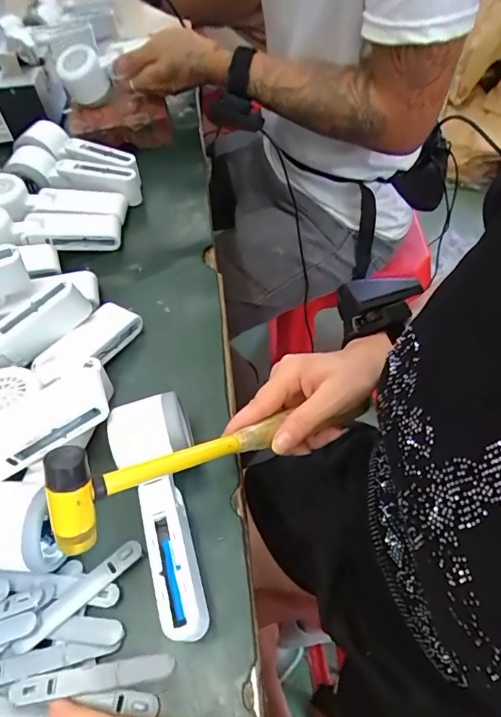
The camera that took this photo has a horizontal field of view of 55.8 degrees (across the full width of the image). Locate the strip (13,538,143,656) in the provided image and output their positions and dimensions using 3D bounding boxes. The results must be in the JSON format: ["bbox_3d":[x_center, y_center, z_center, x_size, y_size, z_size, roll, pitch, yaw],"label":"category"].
[{"bbox_3d":[-0.115,0.158,0.319,0.093,0.007,0.016,-37,59,-19],"label":"strip"}]

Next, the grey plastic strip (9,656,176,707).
[{"bbox_3d":[-0.096,0.196,0.290,0.096,0.009,0.014,-12,54,-2],"label":"grey plastic strip"}]

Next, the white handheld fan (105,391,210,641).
[{"bbox_3d":[-0.056,0.104,0.333,0.055,0.050,0.162,-20,55,-7],"label":"white handheld fan"}]

